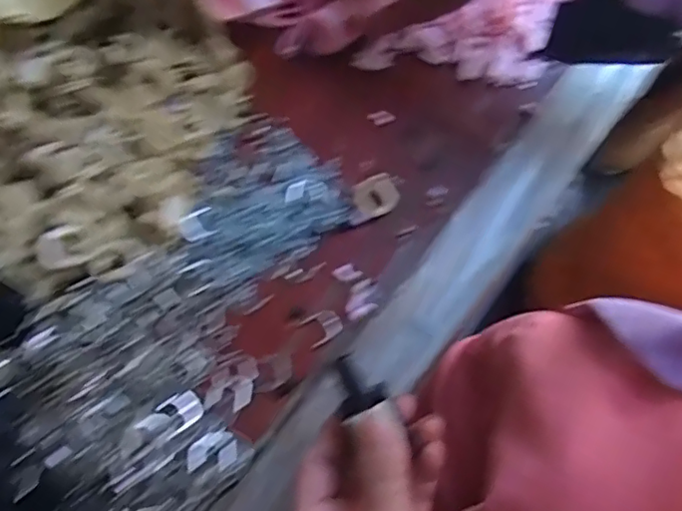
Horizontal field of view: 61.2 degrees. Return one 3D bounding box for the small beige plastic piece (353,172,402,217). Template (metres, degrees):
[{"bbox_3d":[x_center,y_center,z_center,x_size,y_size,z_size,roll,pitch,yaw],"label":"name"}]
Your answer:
[{"bbox_3d":[0.024,-0.039,0.369,0.029,0.010,0.023,-23,66,-9],"label":"small beige plastic piece"}]

